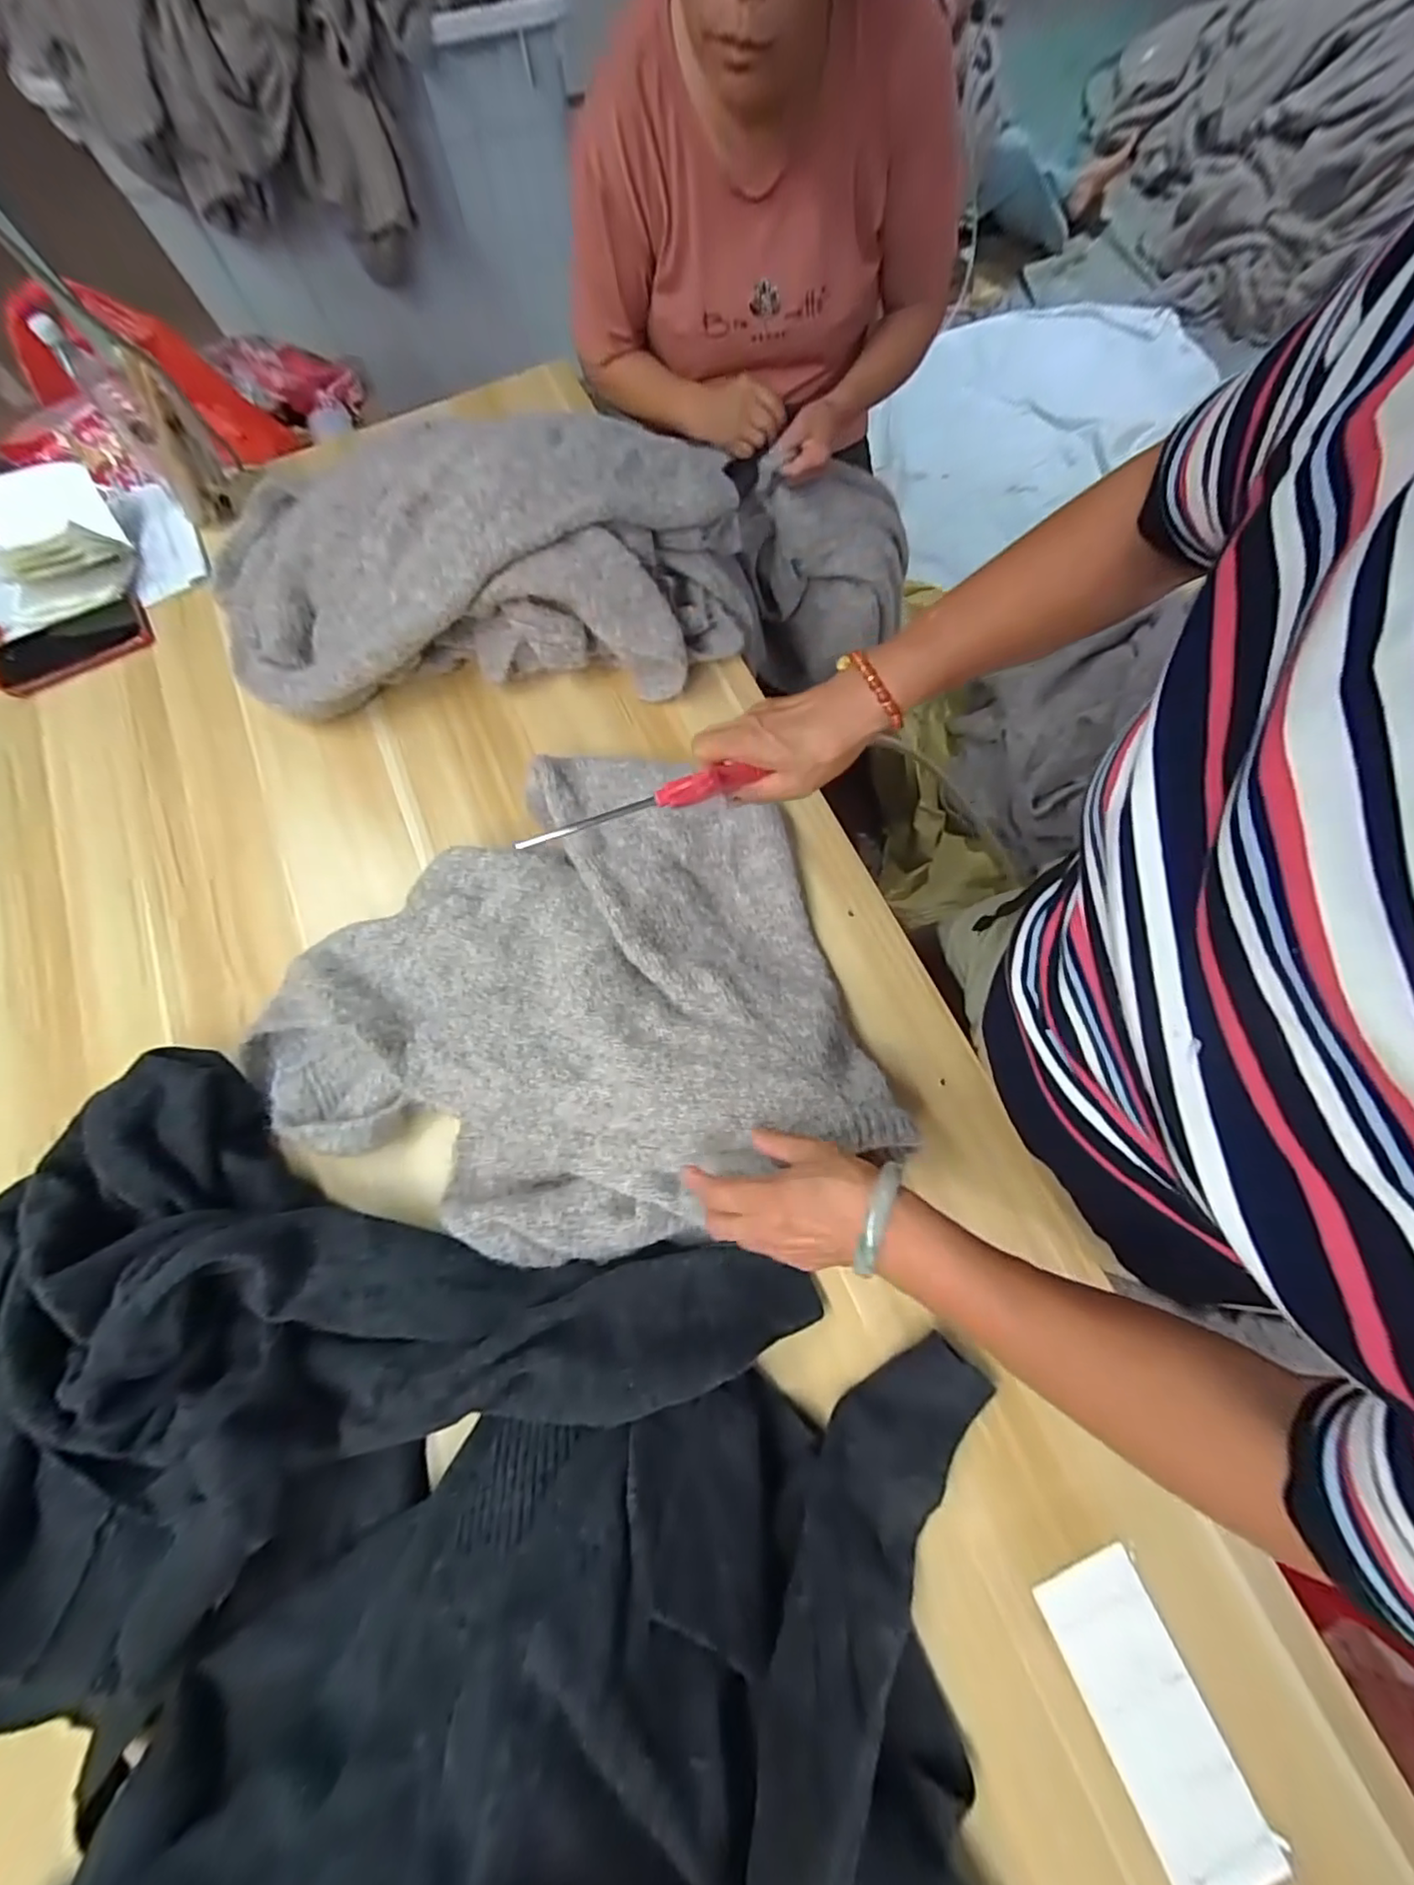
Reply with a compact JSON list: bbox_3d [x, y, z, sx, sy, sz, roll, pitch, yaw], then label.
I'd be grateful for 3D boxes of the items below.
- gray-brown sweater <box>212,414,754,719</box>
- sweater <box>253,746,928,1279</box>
[{"bbox_3d":[-0.262,-0.423,0.639,0.600,0.131,0.317,-1,73,2],"label":"gray-brown sweater"},{"bbox_3d":[-0.145,0.044,0.532,0.508,0.079,0.421,-17,73,-3],"label":"sweater"}]

